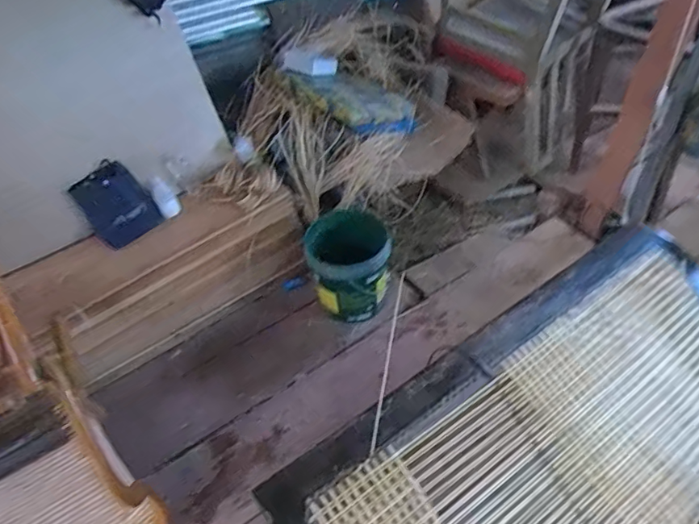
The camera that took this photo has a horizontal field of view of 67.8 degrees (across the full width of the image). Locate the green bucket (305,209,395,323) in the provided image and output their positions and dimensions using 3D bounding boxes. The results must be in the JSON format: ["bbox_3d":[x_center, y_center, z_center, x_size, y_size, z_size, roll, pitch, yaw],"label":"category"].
[{"bbox_3d":[0.005,0.005,1.958,0.318,0.280,0.377,-7,46,-3],"label":"green bucket"}]

